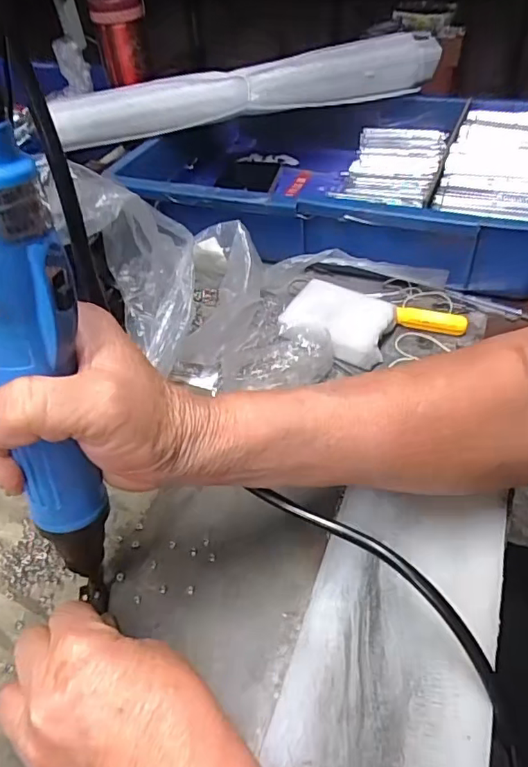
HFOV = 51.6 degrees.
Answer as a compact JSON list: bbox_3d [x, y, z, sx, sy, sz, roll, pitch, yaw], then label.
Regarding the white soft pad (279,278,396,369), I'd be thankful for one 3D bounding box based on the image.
[{"bbox_3d":[0.062,-0.051,0.450,0.082,0.025,0.064,15,48,20],"label":"white soft pad"}]

